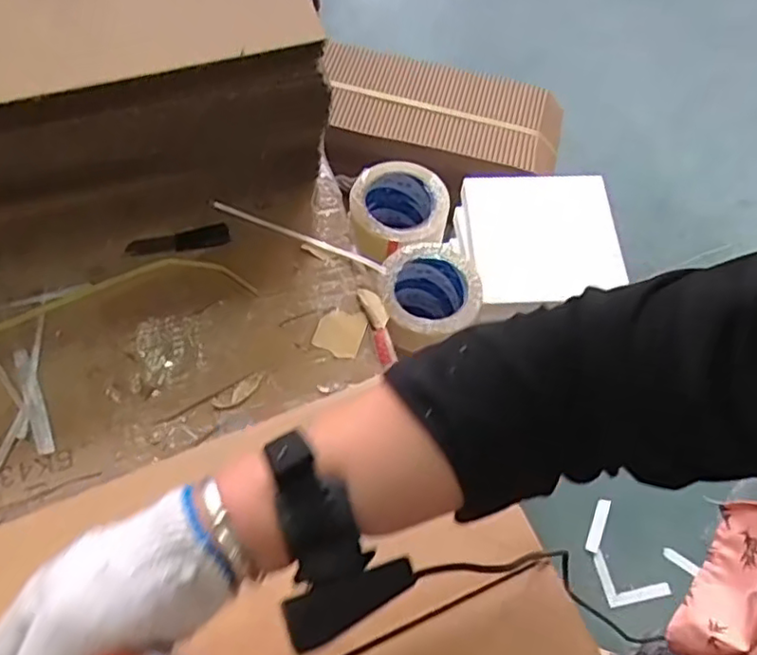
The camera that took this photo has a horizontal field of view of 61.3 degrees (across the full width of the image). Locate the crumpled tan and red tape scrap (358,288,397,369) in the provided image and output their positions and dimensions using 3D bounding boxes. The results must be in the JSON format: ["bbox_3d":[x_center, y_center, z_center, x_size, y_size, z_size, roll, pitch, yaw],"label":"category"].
[{"bbox_3d":[0.002,-0.001,0.629,0.022,0.018,0.083,-17,64,-7],"label":"crumpled tan and red tape scrap"}]

